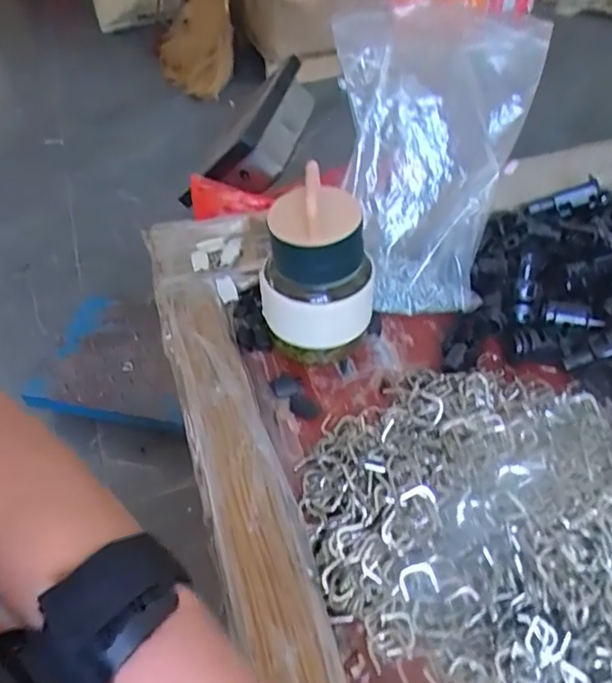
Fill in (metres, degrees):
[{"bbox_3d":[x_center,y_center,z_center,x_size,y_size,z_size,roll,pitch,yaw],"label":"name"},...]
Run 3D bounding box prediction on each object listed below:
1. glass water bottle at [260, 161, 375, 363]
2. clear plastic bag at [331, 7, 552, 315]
[{"bbox_3d":[0.007,-0.049,0.398,0.075,0.116,0.061,-18,48,-13],"label":"glass water bottle"},{"bbox_3d":[0.101,-0.133,0.453,0.148,0.217,0.031,-1,10,-7],"label":"clear plastic bag"}]

